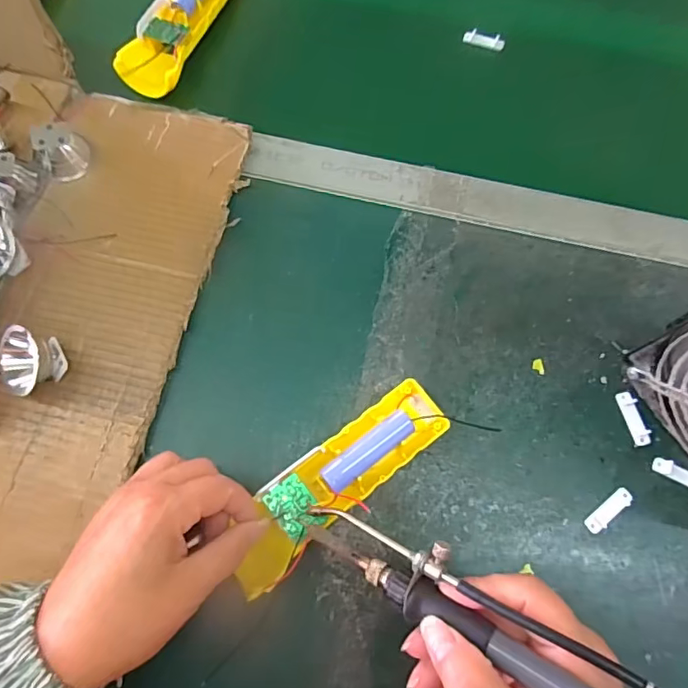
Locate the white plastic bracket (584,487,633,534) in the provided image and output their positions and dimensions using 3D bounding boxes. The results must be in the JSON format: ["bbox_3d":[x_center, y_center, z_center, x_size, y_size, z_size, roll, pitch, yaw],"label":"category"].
[{"bbox_3d":[0.174,0.109,0.329,0.037,0.004,0.011,-35,76,-14],"label":"white plastic bracket"}]

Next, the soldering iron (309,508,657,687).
[{"bbox_3d":[0.067,0.122,0.217,0.213,0.018,0.031,20,68,32],"label":"soldering iron"}]

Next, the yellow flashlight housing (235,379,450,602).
[{"bbox_3d":[-0.003,0.083,0.312,0.162,0.028,0.047,-39,77,-18],"label":"yellow flashlight housing"}]

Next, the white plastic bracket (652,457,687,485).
[{"bbox_3d":[0.227,0.088,0.336,0.038,0.006,0.010,25,71,6],"label":"white plastic bracket"}]

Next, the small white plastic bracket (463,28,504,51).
[{"bbox_3d":[0.129,-0.281,0.464,0.037,0.009,0.011,18,71,4],"label":"small white plastic bracket"}]

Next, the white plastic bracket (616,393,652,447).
[{"bbox_3d":[0.201,0.051,0.348,0.011,0.005,0.037,-11,71,-7],"label":"white plastic bracket"}]

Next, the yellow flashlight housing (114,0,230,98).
[{"bbox_3d":[-0.144,-0.286,0.437,0.051,0.023,0.159,17,71,3],"label":"yellow flashlight housing"}]

